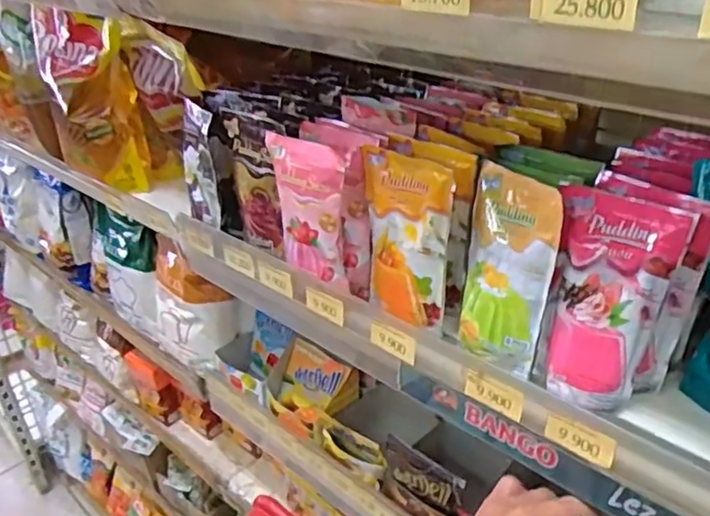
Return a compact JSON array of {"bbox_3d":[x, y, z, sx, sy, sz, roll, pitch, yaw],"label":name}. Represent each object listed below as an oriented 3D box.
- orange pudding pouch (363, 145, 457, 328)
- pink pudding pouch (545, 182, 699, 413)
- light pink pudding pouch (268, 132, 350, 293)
[{"bbox_3d":[0.045,-0.015,0.572,0.026,0.149,0.085,-23,35,-31],"label":"orange pudding pouch"},{"bbox_3d":[0.192,0.033,0.492,0.082,0.163,0.032,26,24,36],"label":"pink pudding pouch"},{"bbox_3d":[-0.044,-0.045,0.610,0.088,0.134,0.032,23,36,35],"label":"light pink pudding pouch"}]

